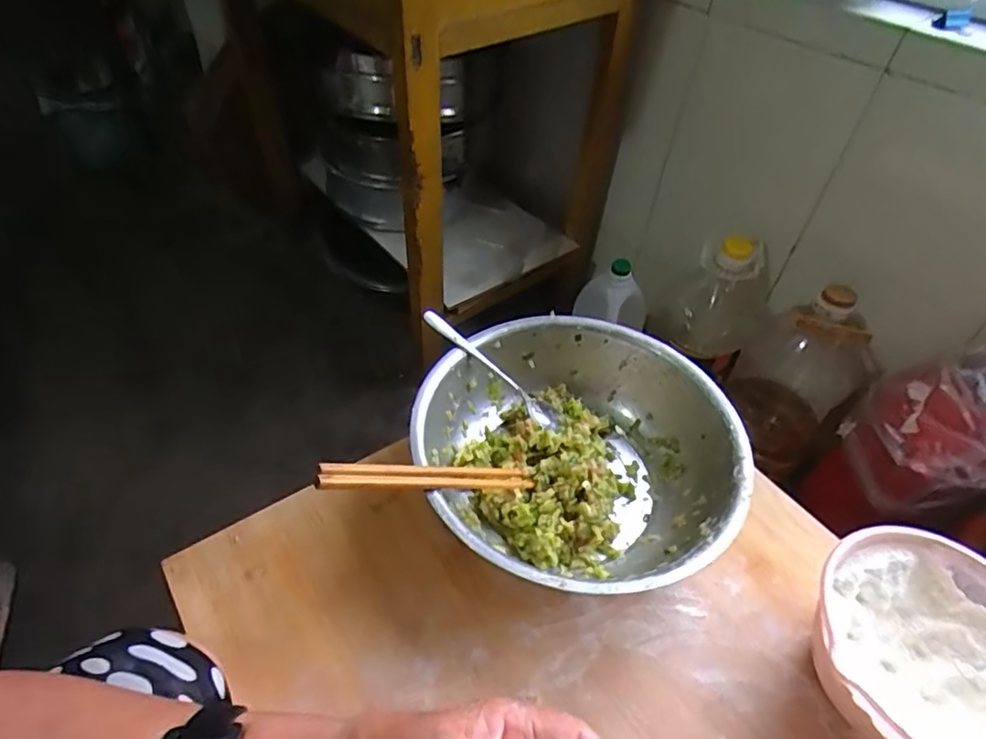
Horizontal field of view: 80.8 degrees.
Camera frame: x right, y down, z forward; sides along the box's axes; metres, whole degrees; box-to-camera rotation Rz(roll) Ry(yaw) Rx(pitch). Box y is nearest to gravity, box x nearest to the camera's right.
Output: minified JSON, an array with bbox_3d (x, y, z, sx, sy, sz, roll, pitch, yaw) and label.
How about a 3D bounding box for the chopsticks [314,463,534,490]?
[{"bbox_3d":[-0.045,0.086,0.448,0.195,0.014,0.021,11,36,-42],"label":"chopsticks"}]

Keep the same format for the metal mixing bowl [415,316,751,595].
[{"bbox_3d":[0.070,0.078,0.515,0.268,0.086,0.259,2,47,-2],"label":"metal mixing bowl"}]

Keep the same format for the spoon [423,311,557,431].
[{"bbox_3d":[-0.002,0.001,0.550,0.159,0.015,0.025,41,52,-3],"label":"spoon"}]

